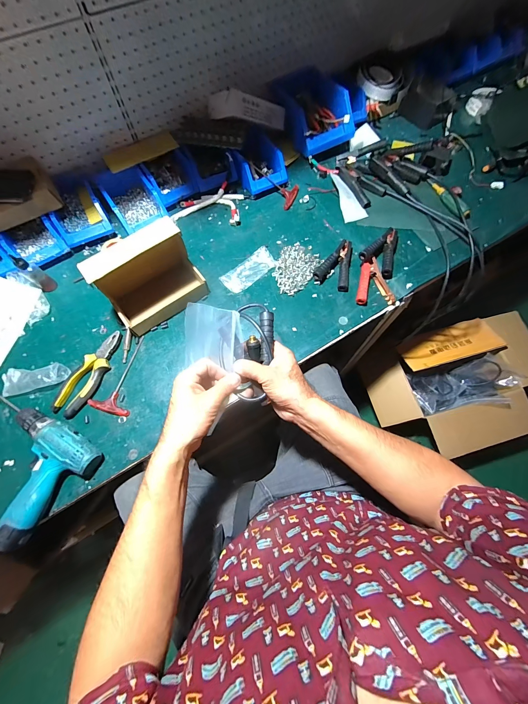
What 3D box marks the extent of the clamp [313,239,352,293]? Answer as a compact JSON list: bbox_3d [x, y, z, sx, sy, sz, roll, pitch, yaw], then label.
[{"bbox_3d":[0.186,-0.215,0.677,0.083,0.030,0.128,26,72,9],"label":"clamp"}]

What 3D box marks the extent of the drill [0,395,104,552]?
[{"bbox_3d":[-0.440,0.212,0.514,0.197,0.053,0.189,36,73,12],"label":"drill"}]

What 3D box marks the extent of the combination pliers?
[{"bbox_3d":[-0.376,0.041,0.591,0.064,0.017,0.196,20,71,7],"label":"combination pliers"}]

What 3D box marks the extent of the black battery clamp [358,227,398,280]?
[{"bbox_3d":[0.302,-0.254,0.679,0.091,0.040,0.136,32,73,11],"label":"black battery clamp"}]

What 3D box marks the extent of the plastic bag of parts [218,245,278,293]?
[{"bbox_3d":[-0.036,-0.203,0.687,0.141,0.021,0.061,-36,74,-13],"label":"plastic bag of parts"}]

